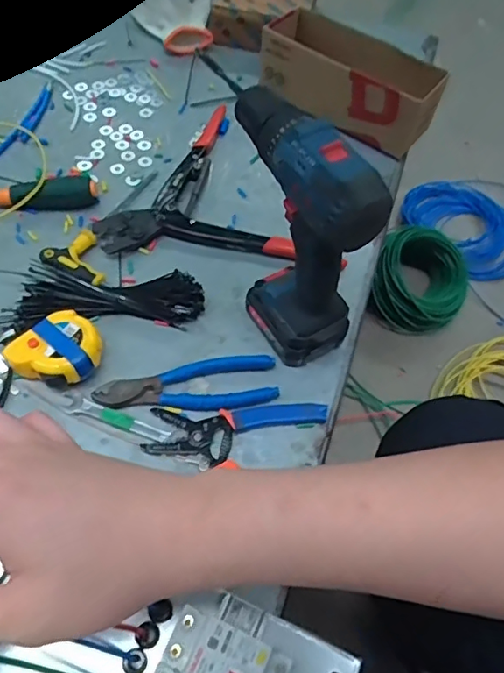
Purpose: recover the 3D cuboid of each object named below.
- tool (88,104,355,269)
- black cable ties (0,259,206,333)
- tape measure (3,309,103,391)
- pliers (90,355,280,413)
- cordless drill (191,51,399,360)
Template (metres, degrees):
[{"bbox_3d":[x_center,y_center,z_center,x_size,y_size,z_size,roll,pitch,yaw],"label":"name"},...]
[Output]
[{"bbox_3d":[-0.053,-0.178,0.619,0.211,0.018,0.217,5,58,0],"label":"tool"},{"bbox_3d":[-0.148,-0.045,0.527,0.196,0.031,0.071,-1,58,-4],"label":"black cable ties"},{"bbox_3d":[-0.174,0.017,0.483,0.075,0.033,0.067,-33,65,-21],"label":"tape measure"},{"bbox_3d":[-0.058,0.049,0.484,0.160,0.010,0.051,-7,59,-8],"label":"pliers"},{"bbox_3d":[0.035,-0.090,0.457,0.072,0.216,0.168,-21,61,-16],"label":"cordless drill"}]

